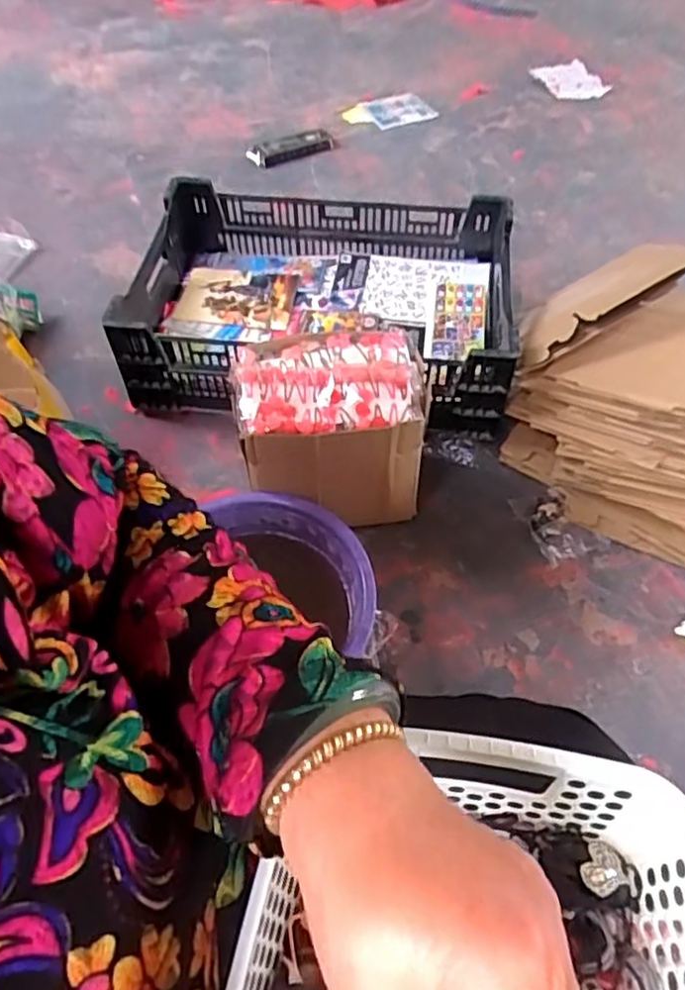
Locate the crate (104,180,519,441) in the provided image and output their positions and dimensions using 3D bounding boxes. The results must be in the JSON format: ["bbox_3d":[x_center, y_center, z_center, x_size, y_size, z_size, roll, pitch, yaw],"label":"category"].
[{"bbox_3d":[-0.040,-0.320,1.117,0.628,0.205,0.405,8,56,7],"label":"crate"}]

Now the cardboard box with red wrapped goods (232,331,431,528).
[{"bbox_3d":[-0.014,-0.090,0.892,0.226,0.217,0.168,-5,55,-2],"label":"cardboard box with red wrapped goods"}]

